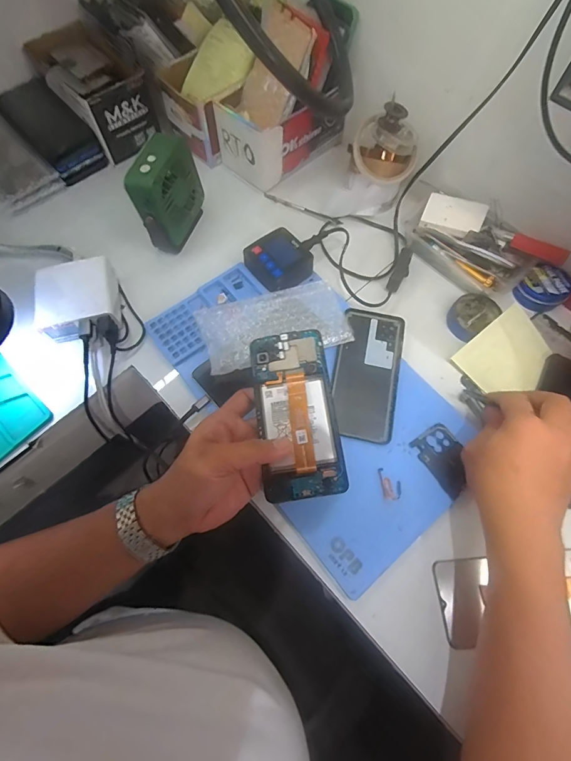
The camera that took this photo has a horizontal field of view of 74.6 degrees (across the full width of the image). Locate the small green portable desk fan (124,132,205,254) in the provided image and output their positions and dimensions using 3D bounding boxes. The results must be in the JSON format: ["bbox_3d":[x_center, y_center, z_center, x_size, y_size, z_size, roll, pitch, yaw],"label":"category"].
[{"bbox_3d":[-0.149,-0.236,0.479,0.042,0.109,0.105,19,69,8],"label":"small green portable desk fan"}]

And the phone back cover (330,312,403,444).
[{"bbox_3d":[0.097,-0.011,0.444,0.073,0.011,0.168,11,68,5],"label":"phone back cover"}]

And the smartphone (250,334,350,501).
[{"bbox_3d":[0.010,0.027,0.350,0.071,0.013,0.159,-9,68,-4],"label":"smartphone"}]

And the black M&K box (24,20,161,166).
[{"bbox_3d":[-0.283,-0.443,0.566,0.121,0.073,0.186,-33,71,-13],"label":"black M&K box"}]

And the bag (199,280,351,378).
[{"bbox_3d":[-0.013,-0.064,0.449,0.166,0.032,0.088,-18,68,-7],"label":"bag"}]

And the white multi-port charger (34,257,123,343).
[{"bbox_3d":[-0.249,-0.096,0.451,0.084,0.045,0.092,-14,68,-6],"label":"white multi-port charger"}]

